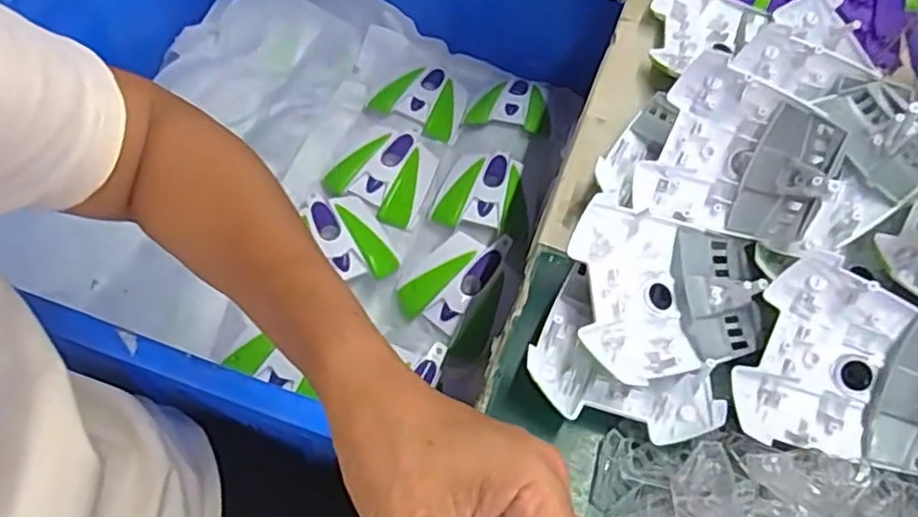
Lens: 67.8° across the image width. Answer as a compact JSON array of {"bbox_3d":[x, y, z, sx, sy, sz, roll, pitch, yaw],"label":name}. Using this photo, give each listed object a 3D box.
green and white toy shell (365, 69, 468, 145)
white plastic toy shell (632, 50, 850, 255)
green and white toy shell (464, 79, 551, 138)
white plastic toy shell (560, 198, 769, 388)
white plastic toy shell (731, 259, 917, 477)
[{"bbox_3d":[-0.042,-0.169,0.726,0.093,0.025,0.084,14,63,4],"label":"green and white toy shell"},{"bbox_3d":[0.164,-0.059,0.404,0.101,0.020,0.095,27,102,27],"label":"white plastic toy shell"},{"bbox_3d":[0.062,-0.162,0.724,0.089,0.030,0.070,25,65,10],"label":"green and white toy shell"},{"bbox_3d":[0.116,0.018,0.378,0.106,0.019,0.093,1,74,-16],"label":"white plastic toy shell"},{"bbox_3d":[0.207,0.062,0.352,0.107,0.021,0.094,23,88,17],"label":"white plastic toy shell"}]

